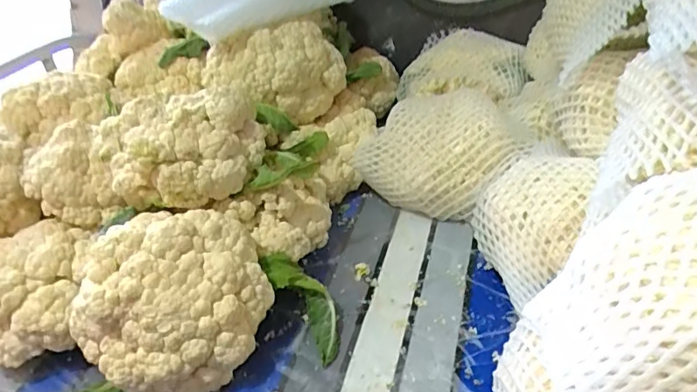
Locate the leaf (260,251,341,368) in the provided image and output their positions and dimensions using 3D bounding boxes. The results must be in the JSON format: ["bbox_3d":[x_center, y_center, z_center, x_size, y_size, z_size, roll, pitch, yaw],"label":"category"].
[{"bbox_3d":[-0.045,0.116,0.569,0.049,0.027,0.130,-31,80,-30],"label":"leaf"}]

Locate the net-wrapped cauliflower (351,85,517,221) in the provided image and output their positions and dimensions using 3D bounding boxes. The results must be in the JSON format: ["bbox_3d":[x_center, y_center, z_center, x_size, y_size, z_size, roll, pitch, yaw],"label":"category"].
[{"bbox_3d":[0.115,-0.053,0.726,0.204,0.143,0.155,-6,34,3],"label":"net-wrapped cauliflower"}]

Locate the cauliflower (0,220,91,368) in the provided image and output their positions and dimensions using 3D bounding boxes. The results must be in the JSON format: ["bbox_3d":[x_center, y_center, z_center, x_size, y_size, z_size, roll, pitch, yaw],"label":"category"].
[{"bbox_3d":[-0.355,0.098,0.561,0.136,0.092,0.128,-9,34,-2],"label":"cauliflower"}]

